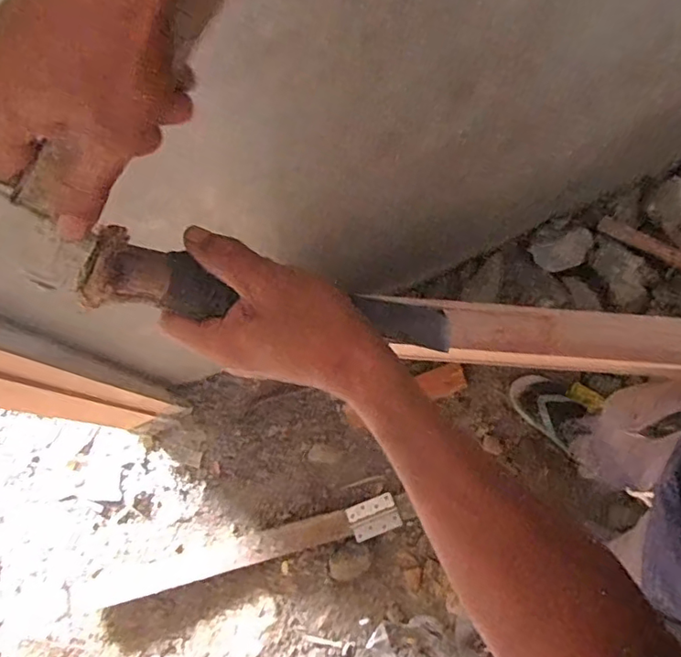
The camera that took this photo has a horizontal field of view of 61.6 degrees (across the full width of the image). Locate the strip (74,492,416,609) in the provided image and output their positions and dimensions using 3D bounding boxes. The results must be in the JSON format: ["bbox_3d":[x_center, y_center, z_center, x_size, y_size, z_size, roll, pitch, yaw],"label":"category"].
[{"bbox_3d":[-0.209,0.489,1.252,0.754,0.039,0.069,-15,77,-3],"label":"strip"}]

